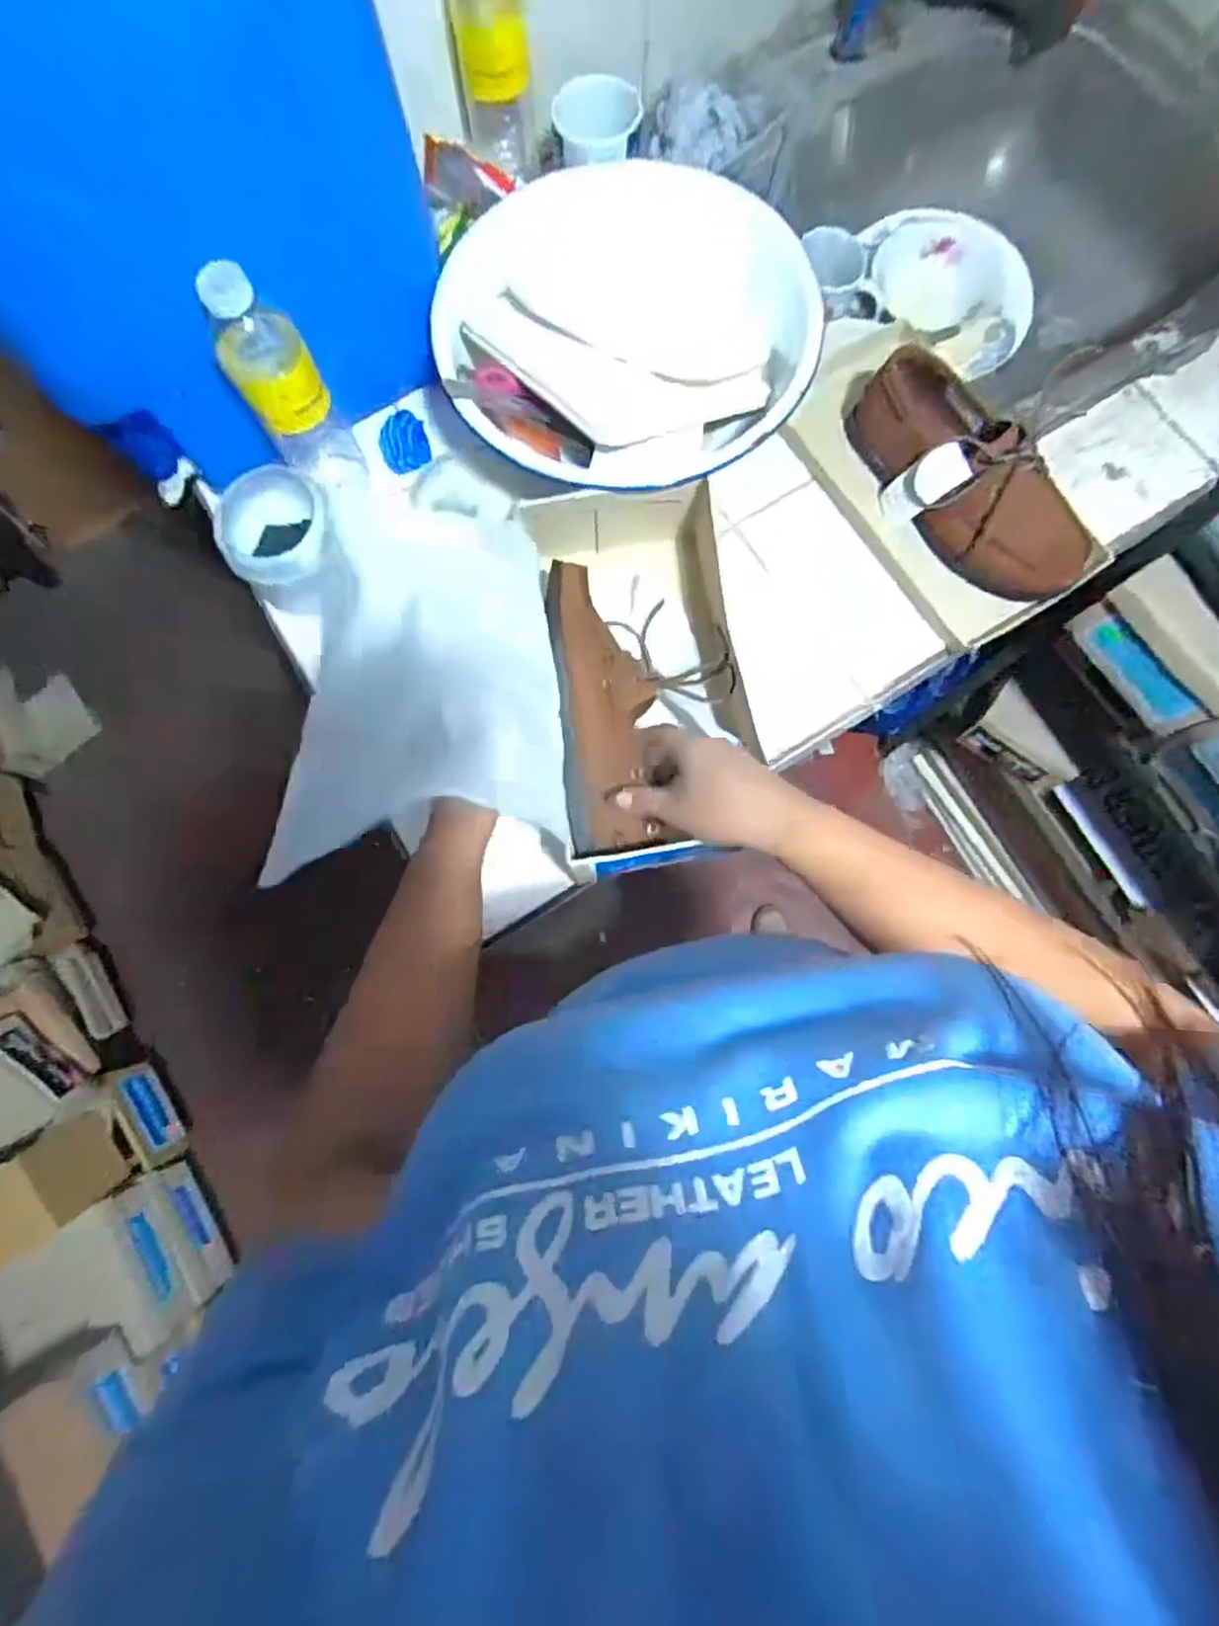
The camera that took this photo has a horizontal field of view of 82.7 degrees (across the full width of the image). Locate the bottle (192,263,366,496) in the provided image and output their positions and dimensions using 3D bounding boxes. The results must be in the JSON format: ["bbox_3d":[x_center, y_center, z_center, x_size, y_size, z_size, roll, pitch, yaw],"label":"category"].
[{"bbox_3d":[-0.245,-0.319,0.543,0.056,0.209,0.054,-31,81,-4],"label":"bottle"}]

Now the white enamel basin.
[{"bbox_3d":[0.015,-0.413,0.607,0.305,0.085,0.269,-1,80,1],"label":"white enamel basin"}]

